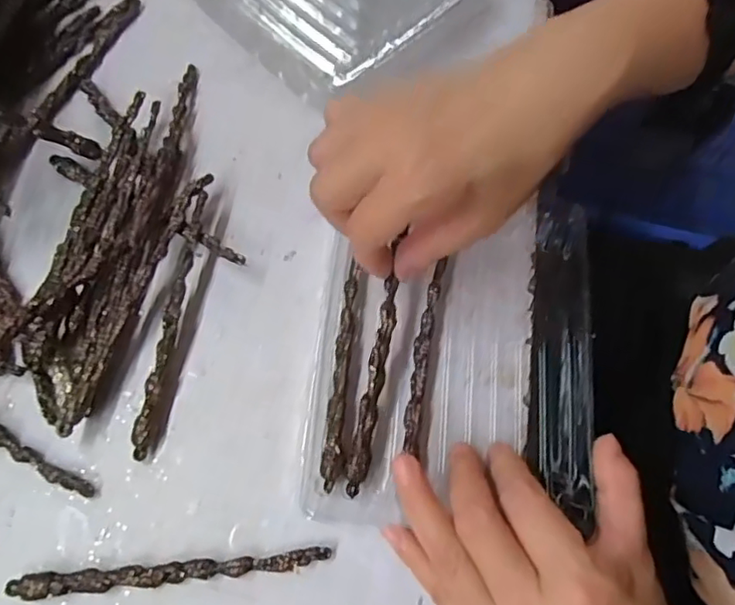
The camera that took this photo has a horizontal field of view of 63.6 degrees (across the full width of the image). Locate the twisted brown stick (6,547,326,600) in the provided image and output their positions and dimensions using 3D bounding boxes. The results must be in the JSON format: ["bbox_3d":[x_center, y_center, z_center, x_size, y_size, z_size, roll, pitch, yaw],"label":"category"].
[{"bbox_3d":[-0.095,0.131,0.287,0.150,0.009,0.011,-5,69,-1],"label":"twisted brown stick"}]

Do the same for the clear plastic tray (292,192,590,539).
[{"bbox_3d":[0.047,0.026,0.320,0.147,0.029,0.175,4,69,2],"label":"clear plastic tray"}]

